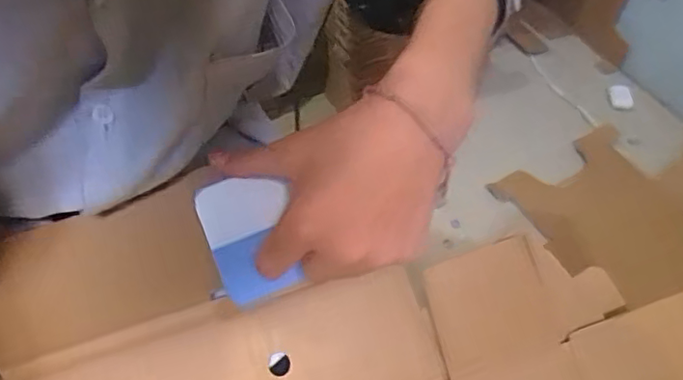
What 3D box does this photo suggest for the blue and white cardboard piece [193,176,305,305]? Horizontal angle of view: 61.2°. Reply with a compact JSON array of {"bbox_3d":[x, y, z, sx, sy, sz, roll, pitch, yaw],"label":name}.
[{"bbox_3d":[-0.053,0.029,0.347,0.051,0.076,0.004,-16,15,-7],"label":"blue and white cardboard piece"}]

